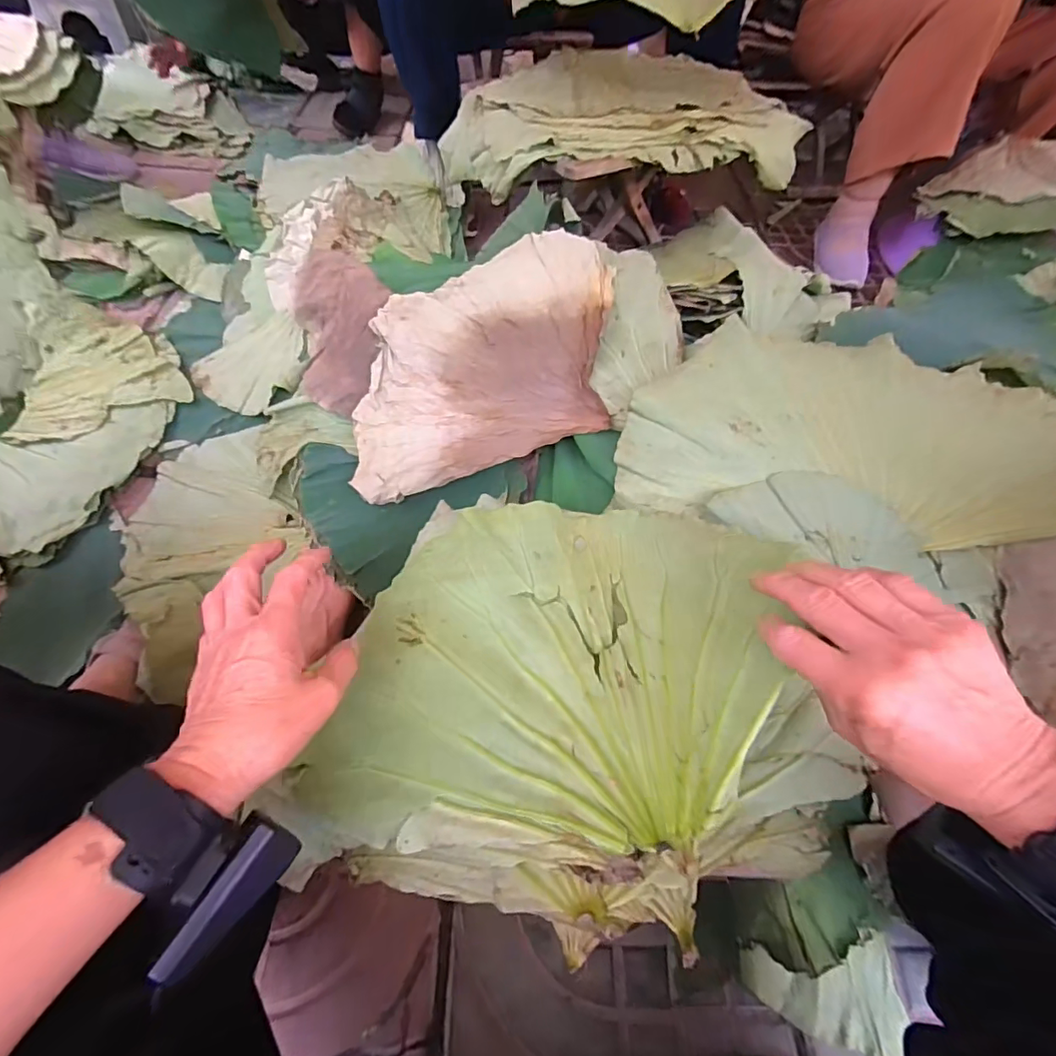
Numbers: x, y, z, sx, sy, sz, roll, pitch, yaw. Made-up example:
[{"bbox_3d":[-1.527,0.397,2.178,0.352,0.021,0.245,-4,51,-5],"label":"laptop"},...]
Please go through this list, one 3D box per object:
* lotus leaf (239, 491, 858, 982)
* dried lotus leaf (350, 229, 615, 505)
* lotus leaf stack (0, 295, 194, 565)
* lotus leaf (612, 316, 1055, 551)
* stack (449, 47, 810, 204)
[{"bbox_3d":[0.042,0.097,0.369,0.355,0.109,0.308,14,56,4],"label":"lotus leaf"},{"bbox_3d":[-0.053,-0.230,0.679,0.399,0.050,0.308,-18,78,-8],"label":"dried lotus leaf"},{"bbox_3d":[-0.658,-0.180,0.757,0.267,0.052,0.524,-4,56,-7],"label":"lotus leaf stack"},{"bbox_3d":[0.373,-0.118,0.639,0.522,0.080,0.265,5,55,-1],"label":"lotus leaf"},{"bbox_3d":[0.176,-0.719,0.925,0.624,0.113,0.318,-18,59,-17],"label":"stack"}]

